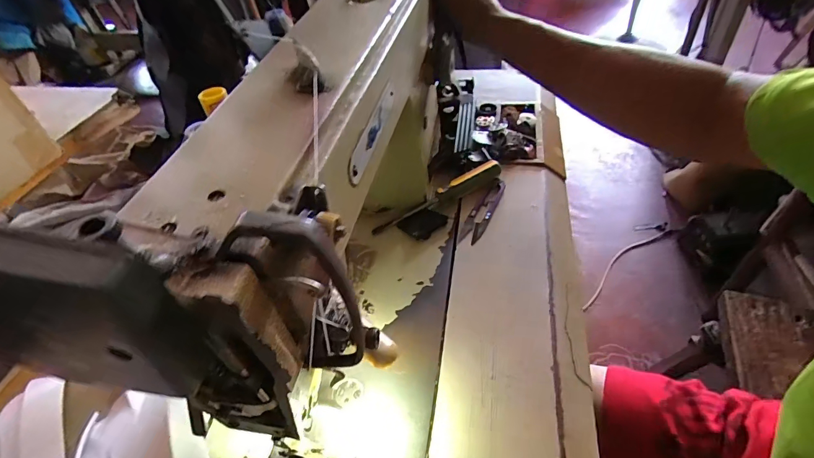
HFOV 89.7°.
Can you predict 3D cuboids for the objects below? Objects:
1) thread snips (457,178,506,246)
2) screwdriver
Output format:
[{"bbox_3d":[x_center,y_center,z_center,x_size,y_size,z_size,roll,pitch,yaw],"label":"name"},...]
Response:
[{"bbox_3d":[0.084,-0.023,0.455,0.024,0.008,0.096,16,50,22],"label":"thread snips"},{"bbox_3d":[0.038,-0.037,0.464,0.165,0.022,0.017,-25,48,-16],"label":"screwdriver"}]

